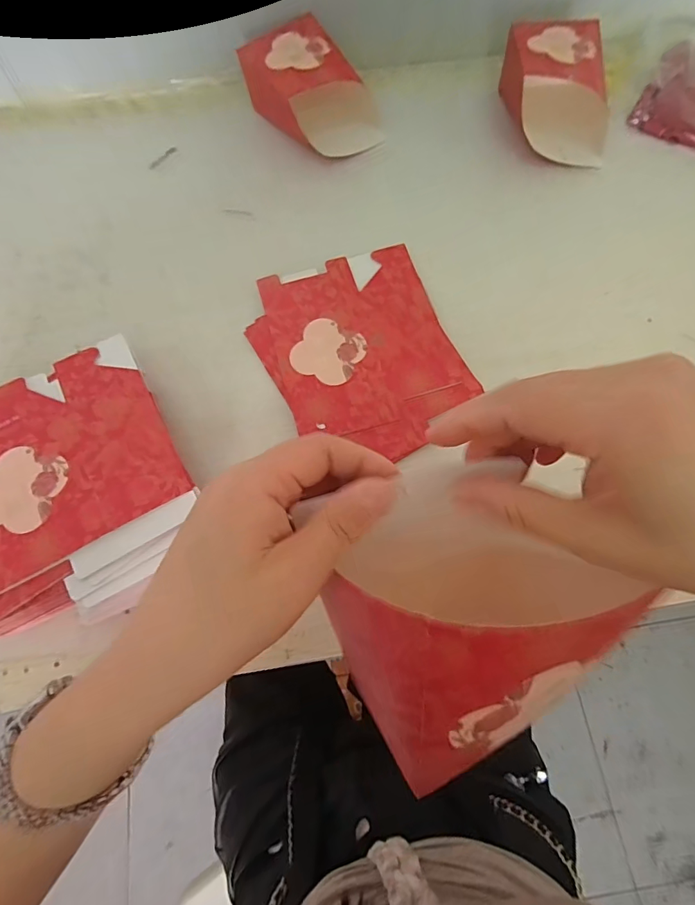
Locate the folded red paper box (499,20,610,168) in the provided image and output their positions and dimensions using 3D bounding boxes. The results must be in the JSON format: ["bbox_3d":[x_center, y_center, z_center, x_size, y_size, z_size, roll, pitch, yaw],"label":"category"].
[{"bbox_3d":[0.244,-0.418,0.519,0.120,0.088,0.130,5,71,4],"label":"folded red paper box"}]

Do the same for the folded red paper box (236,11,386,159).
[{"bbox_3d":[-0.042,-0.417,0.523,0.108,0.089,0.136,-33,72,-9],"label":"folded red paper box"}]

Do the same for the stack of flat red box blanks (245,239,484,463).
[{"bbox_3d":[0.013,-0.099,0.437,0.177,0.009,0.218,-22,71,-6],"label":"stack of flat red box blanks"}]

